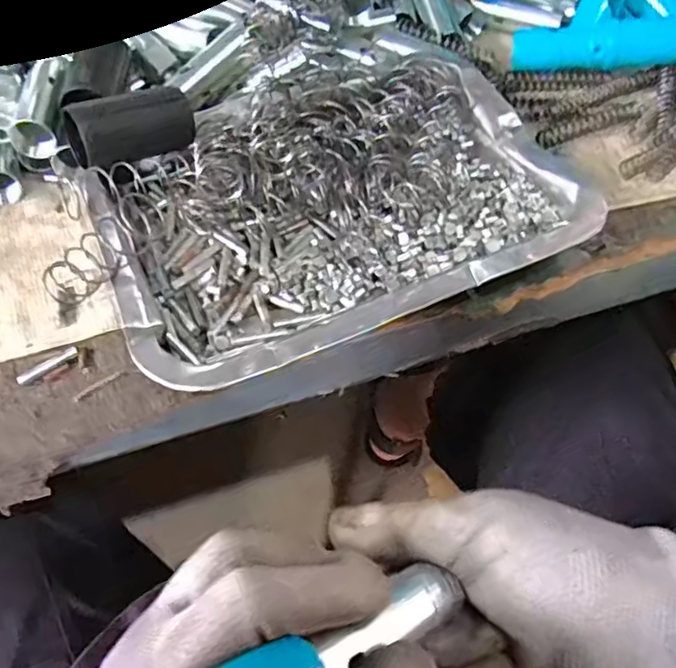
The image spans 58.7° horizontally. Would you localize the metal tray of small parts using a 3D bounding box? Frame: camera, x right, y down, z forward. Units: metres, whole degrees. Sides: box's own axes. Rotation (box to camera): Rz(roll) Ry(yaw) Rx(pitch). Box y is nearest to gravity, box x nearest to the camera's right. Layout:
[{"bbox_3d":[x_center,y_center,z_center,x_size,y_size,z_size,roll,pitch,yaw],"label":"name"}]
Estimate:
[{"bbox_3d":[-0.007,-0.084,0.340,0.247,0.034,0.197,-20,59,-15],"label":"metal tray of small parts"}]

